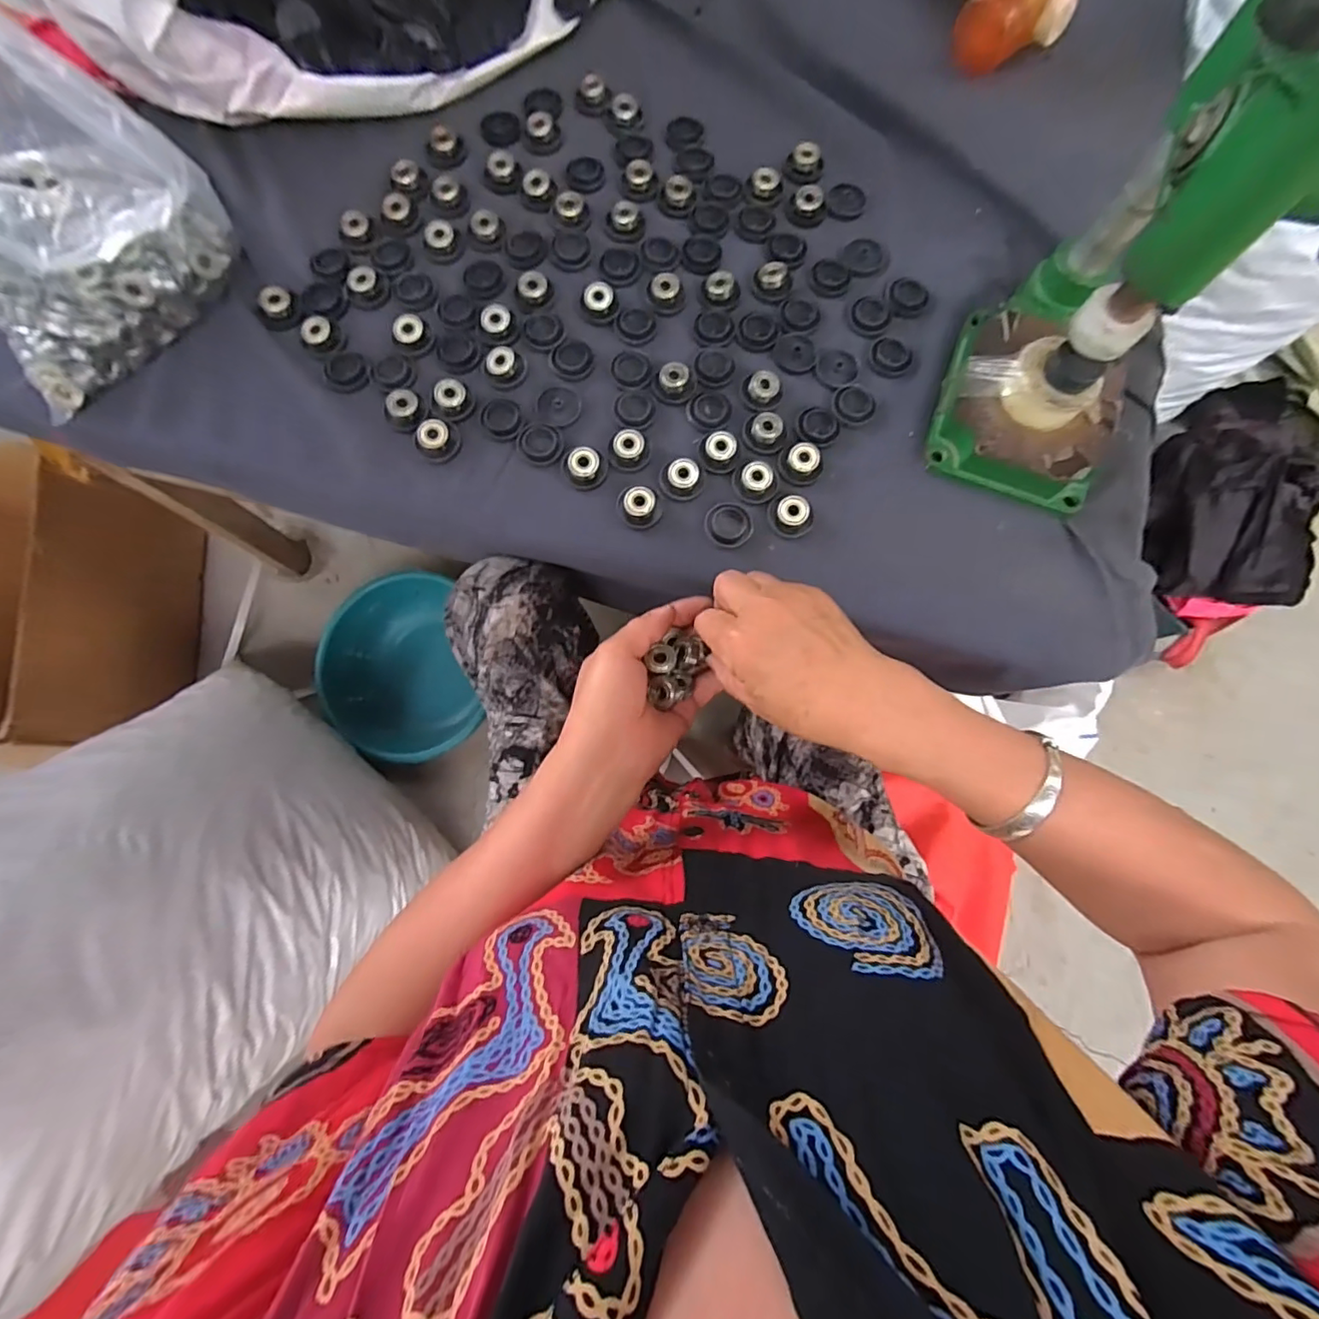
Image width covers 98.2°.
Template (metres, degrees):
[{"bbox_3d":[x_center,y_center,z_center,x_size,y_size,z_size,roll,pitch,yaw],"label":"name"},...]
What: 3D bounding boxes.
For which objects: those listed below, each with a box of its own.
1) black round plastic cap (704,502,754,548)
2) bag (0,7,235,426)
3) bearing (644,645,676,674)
[{"bbox_3d":[0.050,-0.097,0.410,0.034,0.006,0.029,28,79,5],"label":"black round plastic cap"},{"bbox_3d":[-0.419,-0.307,0.361,0.174,0.164,0.180,44,81,8],"label":"bag"},{"bbox_3d":[0.002,0.000,0.375,0.020,0.007,0.018,-30,80,-7],"label":"bearing"}]

